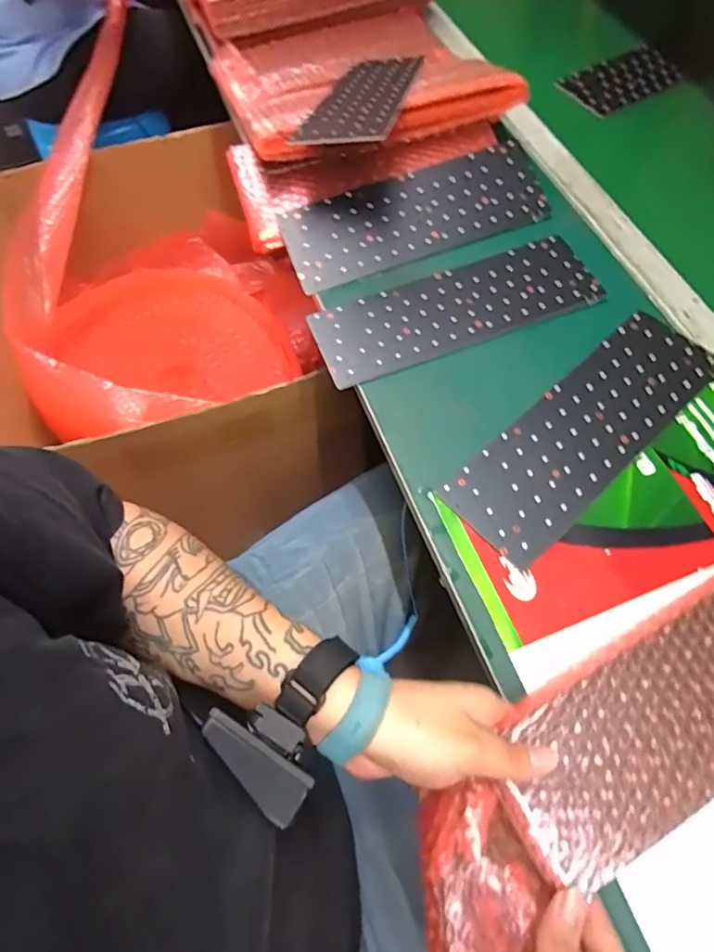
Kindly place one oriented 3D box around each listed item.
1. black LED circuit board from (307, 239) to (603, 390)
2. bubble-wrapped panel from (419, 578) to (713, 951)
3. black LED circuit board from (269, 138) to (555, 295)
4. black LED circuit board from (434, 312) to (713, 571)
[{"bbox_3d":[0.097,-0.166,0.522,0.276,0.004,0.095,-20,66,-7],"label":"black LED circuit board"},{"bbox_3d":[0.183,0.162,0.336,0.355,0.024,0.103,-30,66,-14],"label":"bubble-wrapped panel"},{"bbox_3d":[0.062,-0.277,0.562,0.278,0.005,0.098,-20,83,-6],"label":"black LED circuit board"},{"bbox_3d":[0.200,-0.043,0.455,0.276,0.009,0.090,-39,69,-17],"label":"black LED circuit board"}]

